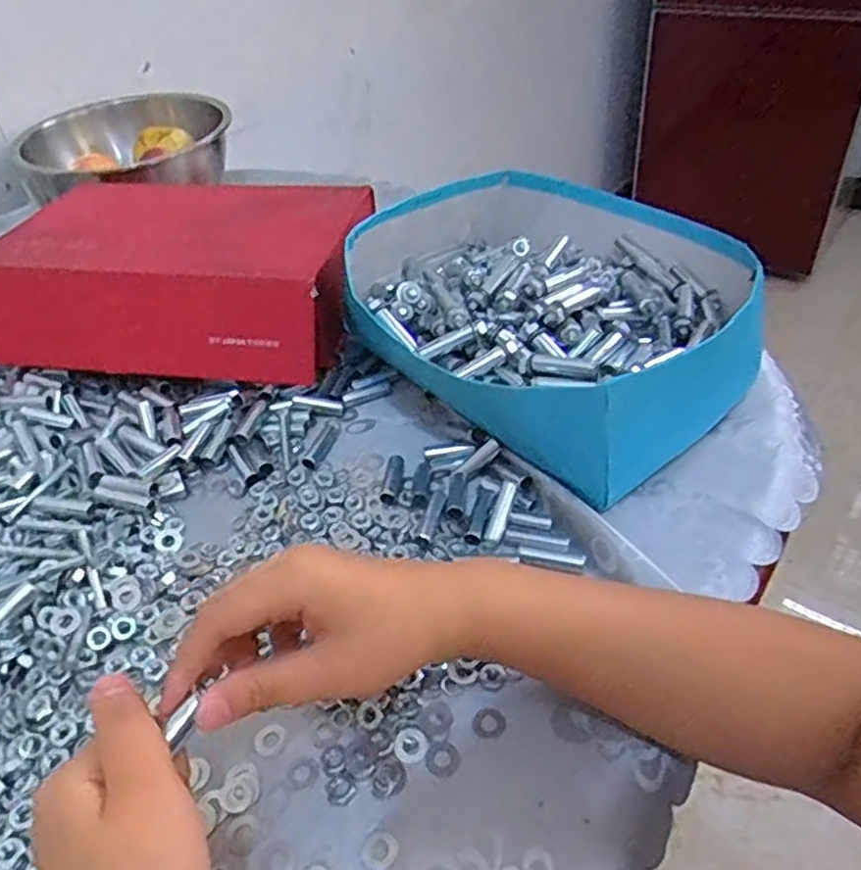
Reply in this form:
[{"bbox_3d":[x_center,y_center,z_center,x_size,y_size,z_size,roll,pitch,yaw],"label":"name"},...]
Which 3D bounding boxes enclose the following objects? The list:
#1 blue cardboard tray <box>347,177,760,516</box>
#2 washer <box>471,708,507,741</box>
[{"bbox_3d":[0.084,-0.096,0.546,0.261,0.093,0.290,-32,49,-26],"label":"blue cardboard tray"},{"bbox_3d":[0.030,0.145,0.361,0.017,0.004,0.016,-3,43,3],"label":"washer"}]

